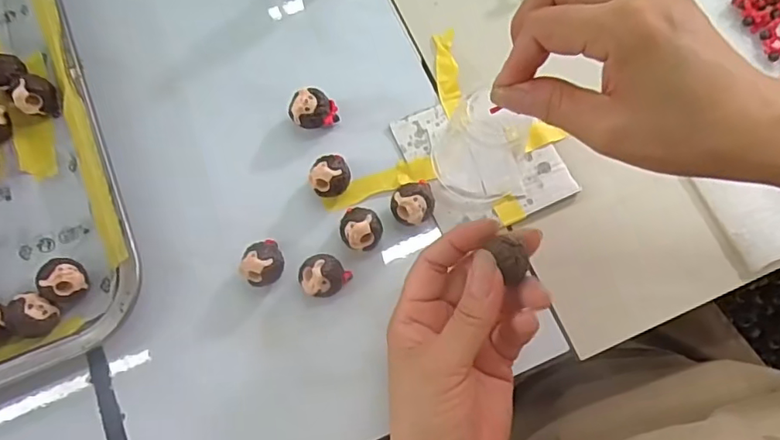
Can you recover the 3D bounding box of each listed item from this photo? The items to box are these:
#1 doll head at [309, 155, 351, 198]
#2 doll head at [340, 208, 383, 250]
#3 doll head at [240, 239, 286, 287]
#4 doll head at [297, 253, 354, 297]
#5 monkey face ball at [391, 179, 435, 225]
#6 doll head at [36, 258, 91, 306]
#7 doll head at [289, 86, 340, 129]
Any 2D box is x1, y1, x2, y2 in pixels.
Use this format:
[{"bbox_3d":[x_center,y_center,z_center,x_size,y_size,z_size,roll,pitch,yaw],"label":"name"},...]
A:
[{"bbox_3d":[-0.036,-0.026,0.336,0.023,0.026,0.024,0,74,1],"label":"doll head"},{"bbox_3d":[-0.016,0.006,0.326,0.024,0.024,0.024,-13,74,-2],"label":"doll head"},{"bbox_3d":[-0.074,0.025,0.320,0.025,0.022,0.024,0,74,1],"label":"doll head"},{"bbox_3d":[-0.039,0.033,0.318,0.025,0.022,0.025,0,74,1],"label":"doll head"},{"bbox_3d":[0.014,-0.008,0.330,0.025,0.019,0.024,-11,74,-2],"label":"monkey face ball"},{"bbox_3d":[-0.189,0.035,0.317,0.021,0.024,0.023,0,74,1],"label":"doll head"},{"bbox_3d":[-0.049,-0.070,0.350,0.028,0.023,0.024,-25,75,-6],"label":"doll head"}]

